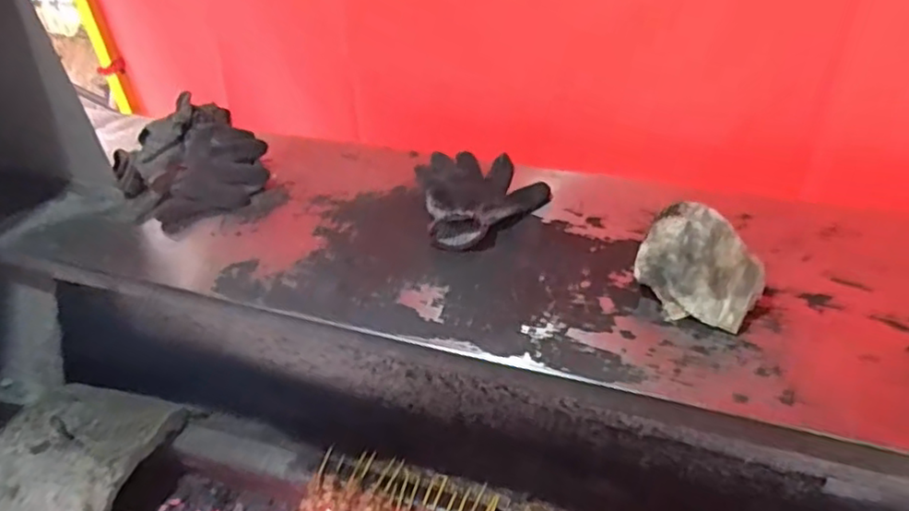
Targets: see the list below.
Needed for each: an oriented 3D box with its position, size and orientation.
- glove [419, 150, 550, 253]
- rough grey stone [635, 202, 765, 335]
[{"bbox_3d":[0.037,-0.084,0.802,0.155,0.041,0.196,-10,40,-5],"label":"glove"},{"bbox_3d":[0.231,0.010,0.631,0.071,0.081,0.126,-29,45,-25],"label":"rough grey stone"}]

